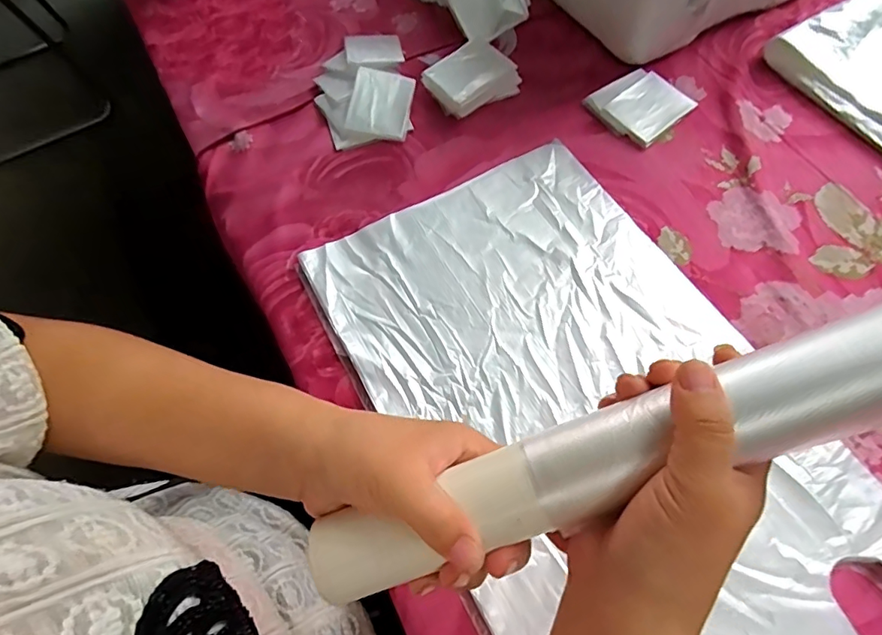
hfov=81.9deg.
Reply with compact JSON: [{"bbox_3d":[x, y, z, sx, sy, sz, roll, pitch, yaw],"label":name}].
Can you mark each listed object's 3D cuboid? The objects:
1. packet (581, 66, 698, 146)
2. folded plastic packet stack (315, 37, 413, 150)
[{"bbox_3d":[0.218,-0.233,0.554,0.080,0.019,0.086,-38,67,-15],"label":"packet"},{"bbox_3d":[-0.089,-0.268,0.586,0.105,0.032,0.157,-8,63,-1],"label":"folded plastic packet stack"}]

